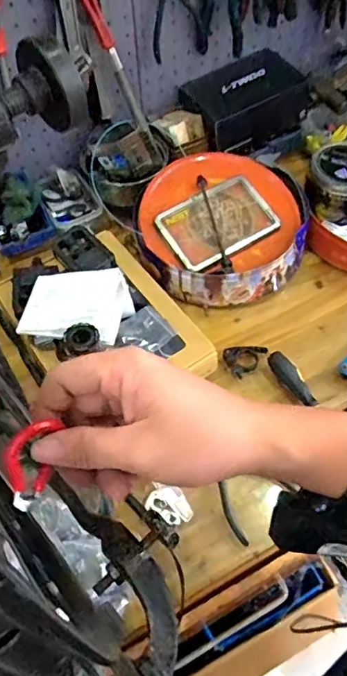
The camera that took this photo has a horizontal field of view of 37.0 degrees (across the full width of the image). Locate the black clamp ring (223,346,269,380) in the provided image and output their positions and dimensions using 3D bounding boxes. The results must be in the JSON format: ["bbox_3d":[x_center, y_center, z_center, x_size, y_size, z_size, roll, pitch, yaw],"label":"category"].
[{"bbox_3d":[0.110,0.028,0.800,0.063,0.013,0.048,-30,60,-18],"label":"black clamp ring"}]

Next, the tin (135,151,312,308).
[{"bbox_3d":[0.084,-0.193,0.880,0.279,0.103,0.264,13,57,10],"label":"tin"}]

